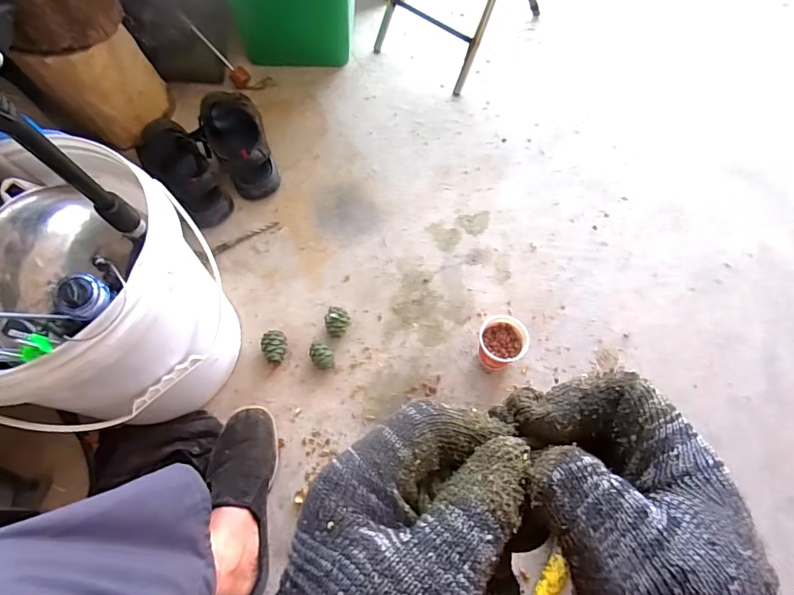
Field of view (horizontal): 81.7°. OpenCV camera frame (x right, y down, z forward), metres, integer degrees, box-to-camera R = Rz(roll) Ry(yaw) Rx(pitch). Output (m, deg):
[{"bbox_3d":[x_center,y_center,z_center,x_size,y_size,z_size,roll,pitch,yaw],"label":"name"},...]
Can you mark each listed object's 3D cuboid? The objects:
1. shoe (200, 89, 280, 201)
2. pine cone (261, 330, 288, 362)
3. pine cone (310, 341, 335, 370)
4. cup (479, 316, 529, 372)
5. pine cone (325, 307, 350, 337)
[{"bbox_3d":[-0.309,-0.306,0.888,0.117,0.104,0.229,-24,67,-10],"label":"shoe"},{"bbox_3d":[-0.202,0.081,0.757,0.036,0.033,0.049,3,66,2],"label":"pine cone"},{"bbox_3d":[-0.122,0.096,0.751,0.033,0.037,0.042,-29,68,-12],"label":"pine cone"},{"bbox_3d":[0.165,0.078,0.739,0.072,0.069,0.079,0,66,1],"label":"cup"},{"bbox_3d":[-0.100,0.040,0.774,0.040,0.042,0.041,0,66,1],"label":"pine cone"}]

